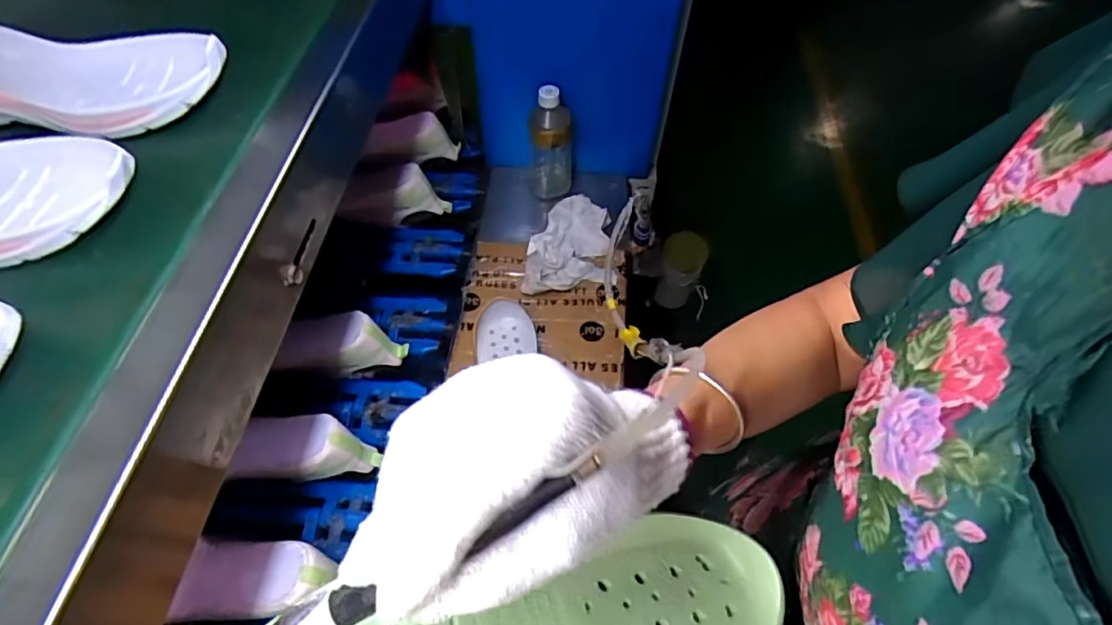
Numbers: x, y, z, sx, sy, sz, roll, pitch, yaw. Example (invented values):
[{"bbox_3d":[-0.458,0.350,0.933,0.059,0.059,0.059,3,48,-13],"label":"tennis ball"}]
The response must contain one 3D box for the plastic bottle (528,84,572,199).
[{"bbox_3d":[-0.007,-0.264,0.815,0.062,0.169,0.057,1,57,1],"label":"plastic bottle"}]

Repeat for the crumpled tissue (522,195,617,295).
[{"bbox_3d":[0.015,-0.109,0.821,0.127,0.033,0.160,-5,57,-3],"label":"crumpled tissue"}]

